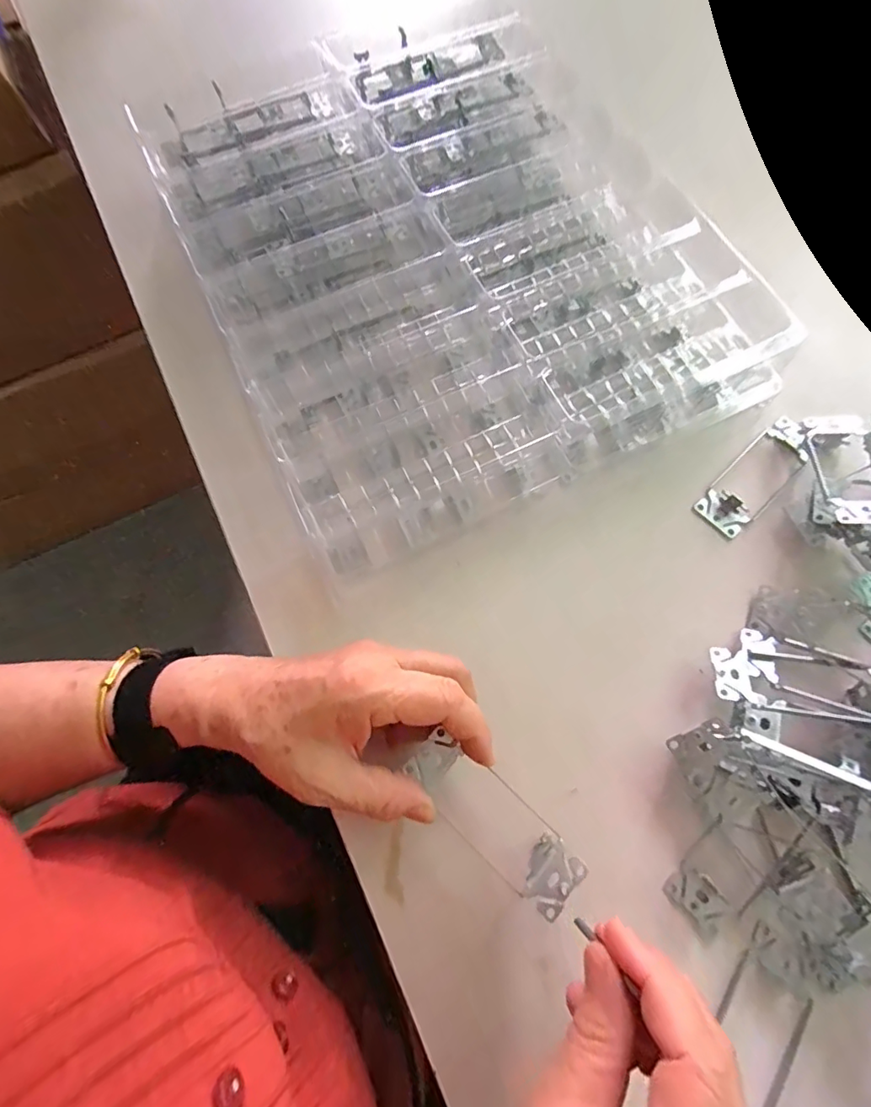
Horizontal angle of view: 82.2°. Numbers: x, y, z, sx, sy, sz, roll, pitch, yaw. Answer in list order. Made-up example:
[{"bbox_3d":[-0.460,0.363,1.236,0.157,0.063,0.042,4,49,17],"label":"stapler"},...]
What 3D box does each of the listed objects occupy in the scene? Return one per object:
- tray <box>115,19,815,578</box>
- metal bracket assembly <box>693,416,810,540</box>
[{"bbox_3d":[0.005,-0.238,0.379,0.355,0.048,0.417,-24,73,-6],"label":"tray"},{"bbox_3d":[0.229,-0.055,0.354,0.105,0.013,0.038,-41,76,-11],"label":"metal bracket assembly"}]

